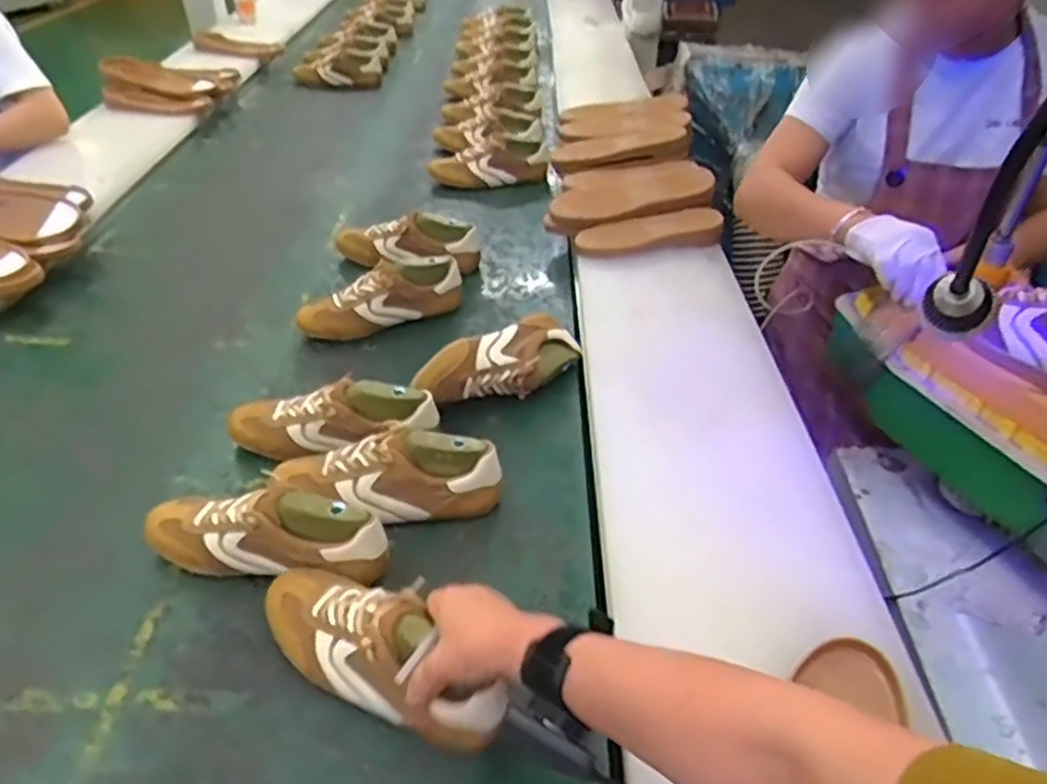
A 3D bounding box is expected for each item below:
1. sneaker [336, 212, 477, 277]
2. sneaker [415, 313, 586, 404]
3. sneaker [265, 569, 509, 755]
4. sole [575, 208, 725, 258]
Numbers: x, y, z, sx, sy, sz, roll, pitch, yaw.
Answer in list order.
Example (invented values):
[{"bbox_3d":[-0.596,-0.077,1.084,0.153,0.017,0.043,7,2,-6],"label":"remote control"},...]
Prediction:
[{"bbox_3d":[-0.197,-0.248,1.208,0.246,0.077,0.080,2,39,1],"label":"sneaker"},{"bbox_3d":[-0.032,-0.041,0.944,0.240,0.074,0.080,-20,44,-24],"label":"sneaker"},{"bbox_3d":[-0.125,0.214,0.612,0.244,0.085,0.077,21,44,27],"label":"sneaker"},{"bbox_3d":[0.208,-0.256,1.177,0.241,0.044,0.069,-3,39,-7],"label":"sole"}]

